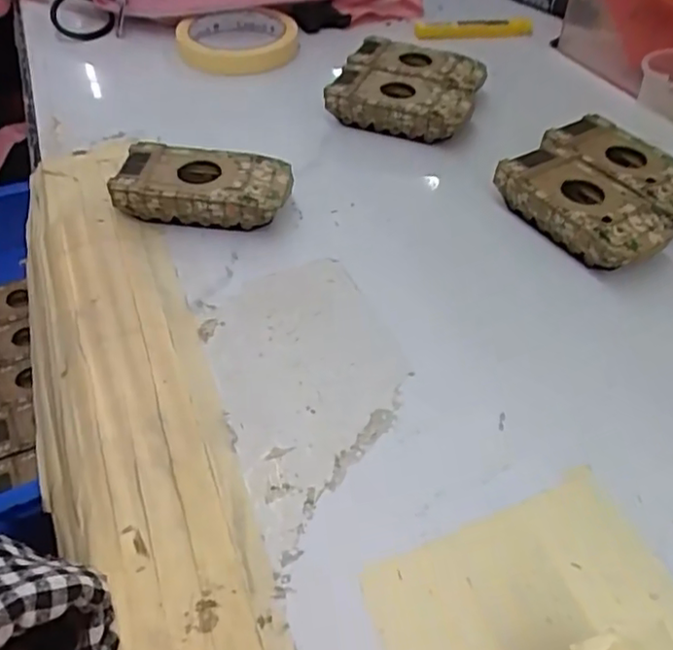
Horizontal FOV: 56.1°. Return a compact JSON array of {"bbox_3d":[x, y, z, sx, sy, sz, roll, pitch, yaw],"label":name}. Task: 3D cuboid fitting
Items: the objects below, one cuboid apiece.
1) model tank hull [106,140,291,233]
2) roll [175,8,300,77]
[{"bbox_3d":[-0.076,-0.078,0.366,0.095,0.028,0.047,6,46,3],"label":"model tank hull"},{"bbox_3d":[-0.080,-0.233,0.519,0.097,0.026,0.097,1,46,-1],"label":"roll"}]

